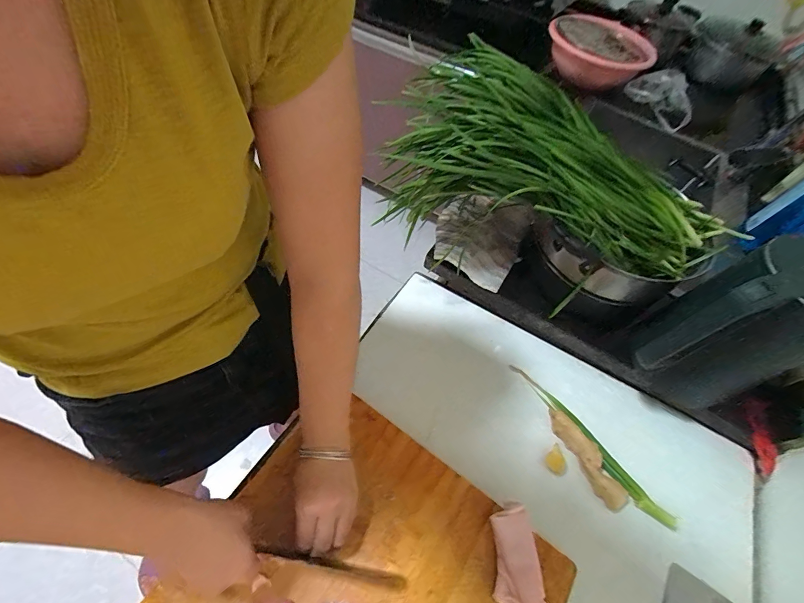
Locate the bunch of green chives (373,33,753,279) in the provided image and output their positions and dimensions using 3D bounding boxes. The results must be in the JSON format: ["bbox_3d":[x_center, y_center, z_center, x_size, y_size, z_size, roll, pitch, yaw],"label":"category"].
[{"bbox_3d":[0.241,-0.192,0.531,0.478,0.153,0.241,13,55,2],"label":"bunch of green chives"}]

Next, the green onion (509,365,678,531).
[{"bbox_3d":[0.268,0.197,0.536,0.025,0.015,0.281,-30,62,-23],"label":"green onion"}]

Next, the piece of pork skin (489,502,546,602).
[{"bbox_3d":[0.128,0.293,0.419,0.048,0.021,0.111,4,54,-1],"label":"piece of pork skin"}]

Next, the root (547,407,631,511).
[{"bbox_3d":[0.257,0.216,0.518,0.031,0.023,0.139,-21,59,-18],"label":"root"}]

